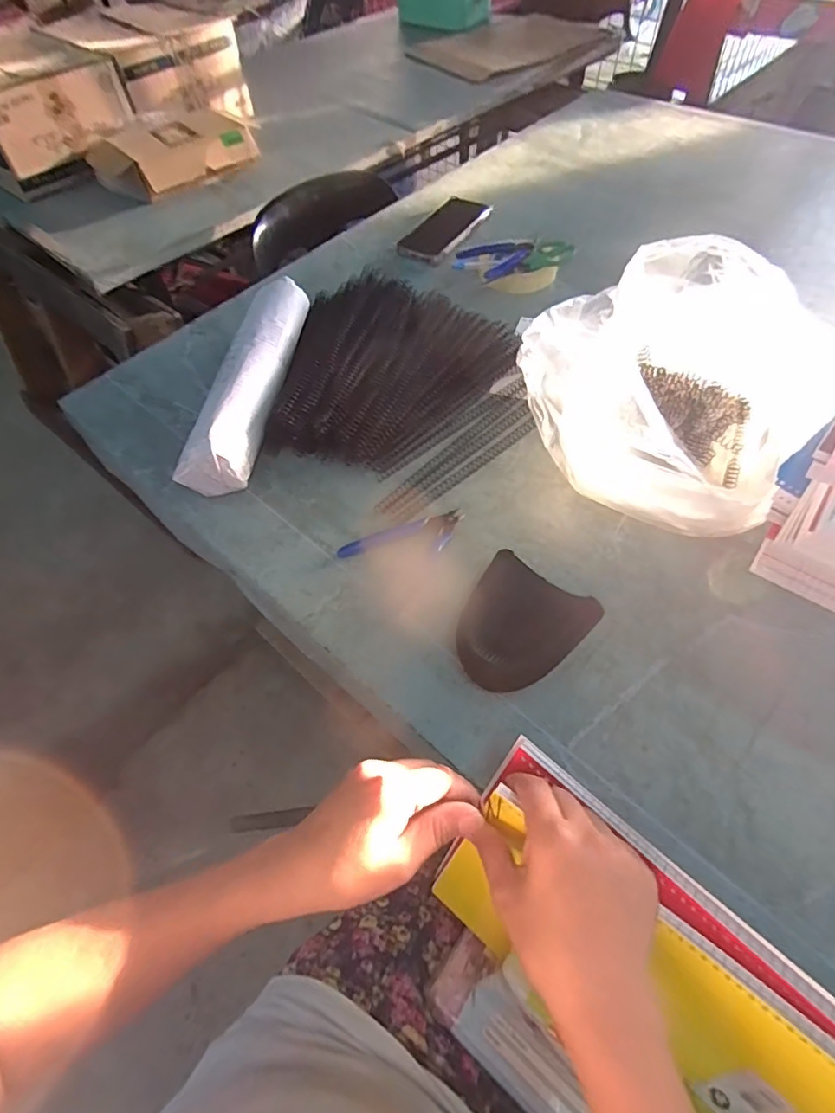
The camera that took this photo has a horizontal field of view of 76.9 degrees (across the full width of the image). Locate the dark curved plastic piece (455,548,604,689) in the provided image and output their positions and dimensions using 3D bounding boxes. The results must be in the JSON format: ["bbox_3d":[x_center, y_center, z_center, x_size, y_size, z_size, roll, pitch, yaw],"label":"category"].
[{"bbox_3d":[0.080,0.059,0.428,0.093,0.034,0.101,32,64,24],"label":"dark curved plastic piece"}]

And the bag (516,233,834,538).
[{"bbox_3d":[0.244,-0.184,0.531,0.286,0.109,0.304,31,64,23],"label":"bag"}]

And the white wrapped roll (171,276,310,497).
[{"bbox_3d":[-0.188,-0.204,0.607,0.080,0.064,0.315,3,56,7],"label":"white wrapped roll"}]

